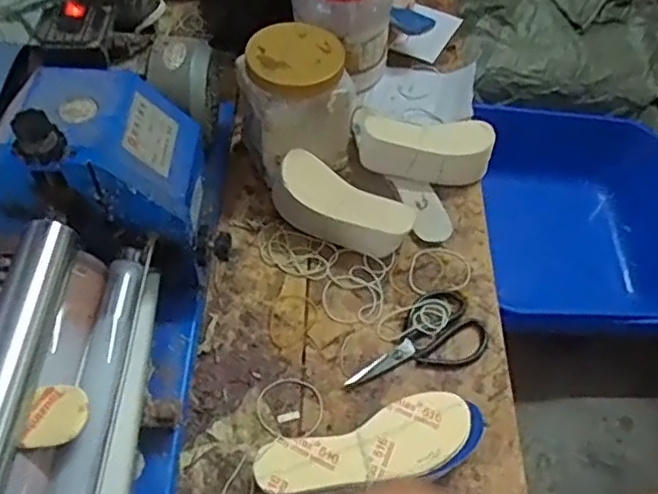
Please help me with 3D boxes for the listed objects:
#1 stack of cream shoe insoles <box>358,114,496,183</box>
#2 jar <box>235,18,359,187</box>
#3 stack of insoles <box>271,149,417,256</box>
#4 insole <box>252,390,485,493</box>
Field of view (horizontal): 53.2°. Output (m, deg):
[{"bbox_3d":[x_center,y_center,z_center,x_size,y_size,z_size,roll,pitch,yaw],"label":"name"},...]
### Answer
[{"bbox_3d":[0.130,-0.129,0.863,0.178,0.071,0.059,-2,59,-3],"label":"stack of cream shoe insoles"},{"bbox_3d":[-0.038,-0.180,0.839,0.127,0.163,0.116,0,59,-1],"label":"jar"},{"bbox_3d":[0.016,-0.051,0.808,0.174,0.076,0.069,24,61,13],"label":"stack of insoles"},{"bbox_3d":[0.042,0.197,0.638,0.222,0.014,0.075,-15,60,-10],"label":"insole"}]

